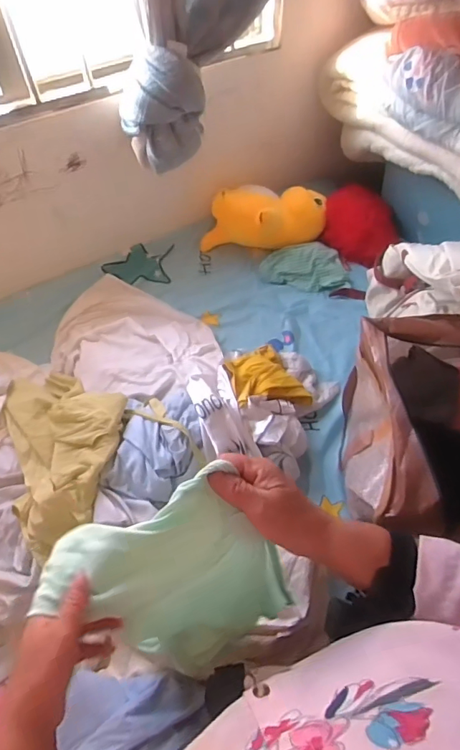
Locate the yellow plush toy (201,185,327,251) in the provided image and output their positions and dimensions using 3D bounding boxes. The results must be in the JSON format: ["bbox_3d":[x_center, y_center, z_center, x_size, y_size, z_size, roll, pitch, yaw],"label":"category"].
[{"bbox_3d":[0.092,-0.410,1.282,0.336,0.168,0.124,-10,56,-7],"label":"yellow plush toy"}]

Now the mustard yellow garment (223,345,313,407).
[{"bbox_3d":[0.077,0.007,1.065,0.172,0.095,0.164,-16,57,-11],"label":"mustard yellow garment"}]

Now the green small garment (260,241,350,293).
[{"bbox_3d":[0.210,-0.301,1.296,0.242,0.050,0.147,11,56,8],"label":"green small garment"}]

